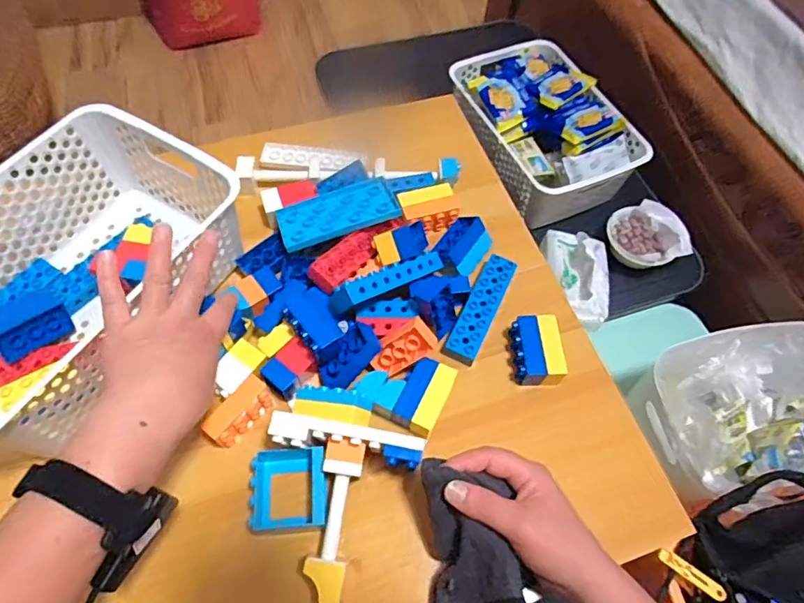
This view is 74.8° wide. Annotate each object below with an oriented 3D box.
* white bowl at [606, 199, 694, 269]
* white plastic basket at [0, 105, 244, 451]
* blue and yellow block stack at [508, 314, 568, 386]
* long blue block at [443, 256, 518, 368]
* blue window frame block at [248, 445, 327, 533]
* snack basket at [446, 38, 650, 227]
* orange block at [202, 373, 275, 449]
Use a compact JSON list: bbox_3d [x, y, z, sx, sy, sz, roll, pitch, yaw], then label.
[{"bbox_3d":[0.373,-0.101,0.811,0.113,0.036,0.111,-21,64,-14],"label":"white bowl"},{"bbox_3d":[-0.316,-0.023,0.501,0.204,0.115,0.304,29,63,13],"label":"white plastic basket"},{"bbox_3d":[0.134,0.050,0.524,0.045,0.029,0.067,-4,61,-5],"label":"blue and yellow block stack"},{"bbox_3d":[0.084,0.005,0.553,0.034,0.017,0.127,24,62,10],"label":"long blue block"},{"bbox_3d":[-0.099,0.160,0.453,0.067,0.034,0.067,-1,61,-3],"label":"blue window frame block"},{"bbox_3d":[0.223,-0.293,0.858,0.224,0.108,0.323,-20,64,-13],"label":"snack basket"},{"bbox_3d":[-0.149,0.101,0.482,0.025,0.028,0.066,34,65,15],"label":"orange block"}]

